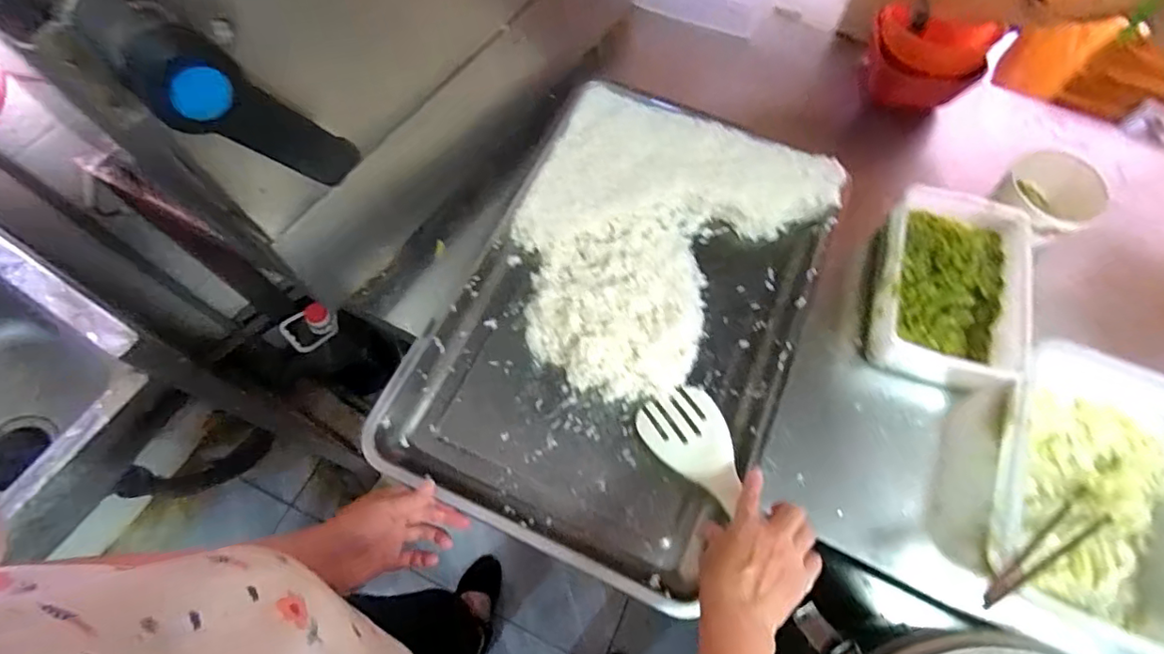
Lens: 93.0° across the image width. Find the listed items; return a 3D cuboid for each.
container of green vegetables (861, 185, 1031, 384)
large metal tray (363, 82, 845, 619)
[{"bbox_3d":[0.432,-0.047,0.656,0.165,0.060,0.240,19,67,7],"label":"container of green vegetables"},{"bbox_3d":[0.056,-0.032,0.671,0.384,0.059,0.585,25,68,10],"label":"large metal tray"}]

